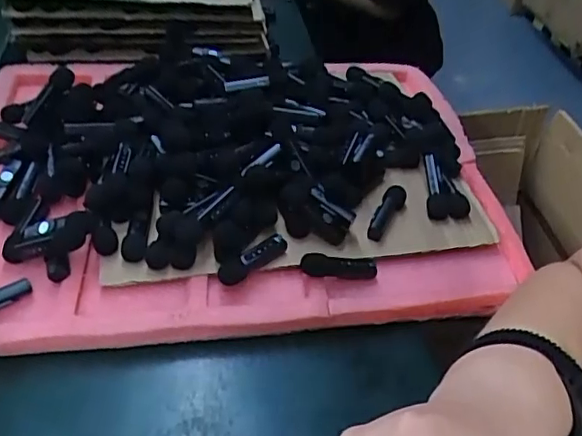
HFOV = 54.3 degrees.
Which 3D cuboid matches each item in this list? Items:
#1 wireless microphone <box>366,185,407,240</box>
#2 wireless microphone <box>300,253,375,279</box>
[{"bbox_3d":[0.087,-0.006,0.511,0.018,0.017,0.065,21,46,18],"label":"wireless microphone"},{"bbox_3d":[0.041,0.039,0.471,0.065,0.014,0.016,6,41,-17],"label":"wireless microphone"}]

